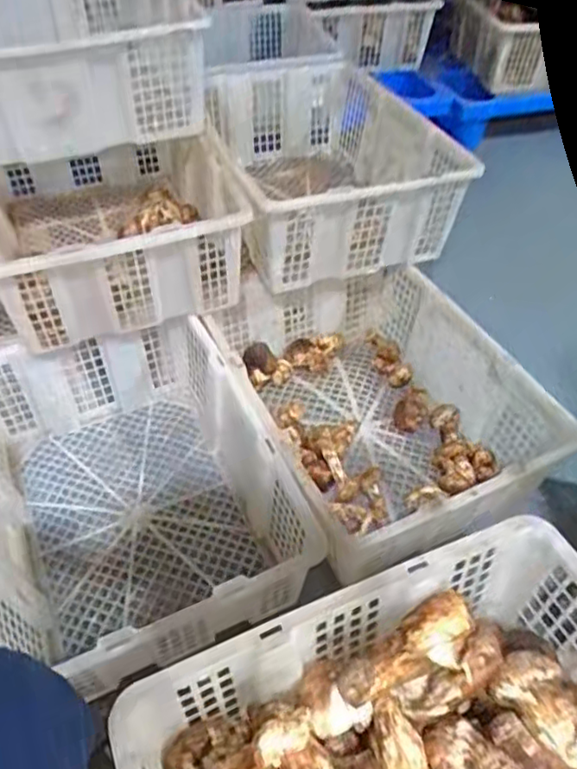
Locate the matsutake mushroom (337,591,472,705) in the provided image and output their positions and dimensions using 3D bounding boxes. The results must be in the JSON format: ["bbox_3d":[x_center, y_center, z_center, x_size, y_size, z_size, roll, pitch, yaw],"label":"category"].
[{"bbox_3d":[0.089,0.201,0.436,0.114,0.041,0.045,-26,53,-22],"label":"matsutake mushroom"}]

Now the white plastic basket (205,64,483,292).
[{"bbox_3d":[0.046,-0.364,1.047,0.340,0.184,0.462,-14,50,-14],"label":"white plastic basket"}]

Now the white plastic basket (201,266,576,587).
[{"bbox_3d":[0.117,0.024,0.896,0.357,0.162,0.460,-19,51,-18],"label":"white plastic basket"}]

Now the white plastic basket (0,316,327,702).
[{"bbox_3d":[-0.209,0.134,0.802,0.359,0.168,0.440,-18,51,-17],"label":"white plastic basket"}]

